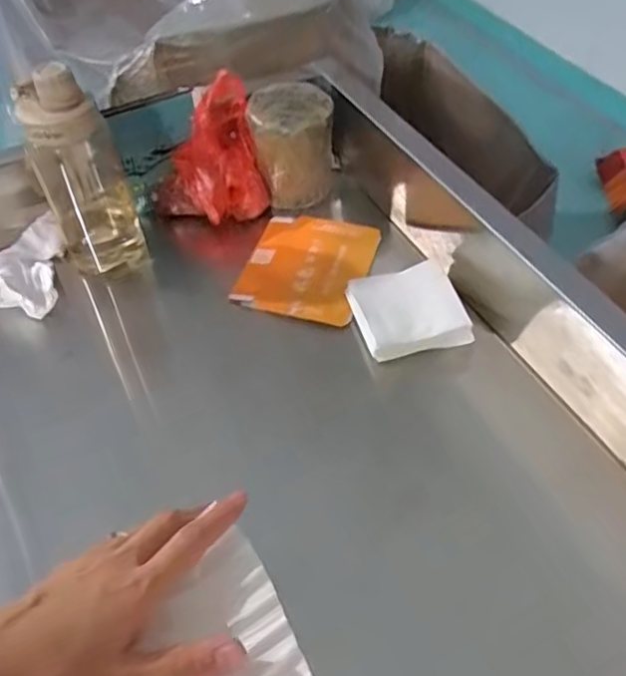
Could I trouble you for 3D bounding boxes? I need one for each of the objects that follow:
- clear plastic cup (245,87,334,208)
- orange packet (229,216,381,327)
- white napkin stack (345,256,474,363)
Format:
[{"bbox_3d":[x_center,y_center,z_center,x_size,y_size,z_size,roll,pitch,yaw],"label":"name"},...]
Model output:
[{"bbox_3d":[-0.024,-0.218,0.745,0.092,0.117,0.087,-1,50,1],"label":"clear plastic cup"},{"bbox_3d":[-0.008,-0.077,0.701,0.130,0.021,0.140,15,53,14],"label":"orange packet"},{"bbox_3d":[0.091,-0.026,0.636,0.100,0.031,0.095,-10,51,-7],"label":"white napkin stack"}]

